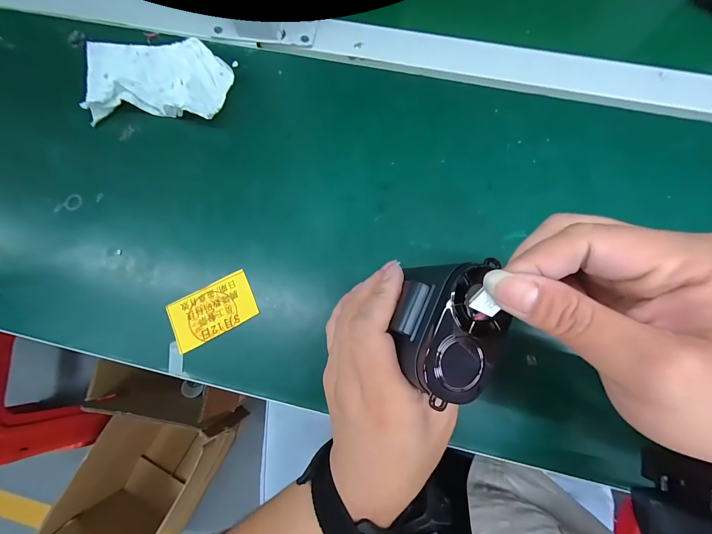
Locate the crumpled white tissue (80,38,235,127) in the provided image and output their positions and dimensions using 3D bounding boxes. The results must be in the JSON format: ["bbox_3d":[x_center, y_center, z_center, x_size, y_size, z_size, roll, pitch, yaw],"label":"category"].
[{"bbox_3d":[-0.173,-0.164,0.269,0.122,0.023,0.073,6,78,3],"label":"crumpled white tissue"}]

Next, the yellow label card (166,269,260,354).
[{"bbox_3d":[-0.110,0.033,0.233,0.064,0.006,0.038,-29,79,-5],"label":"yellow label card"}]

